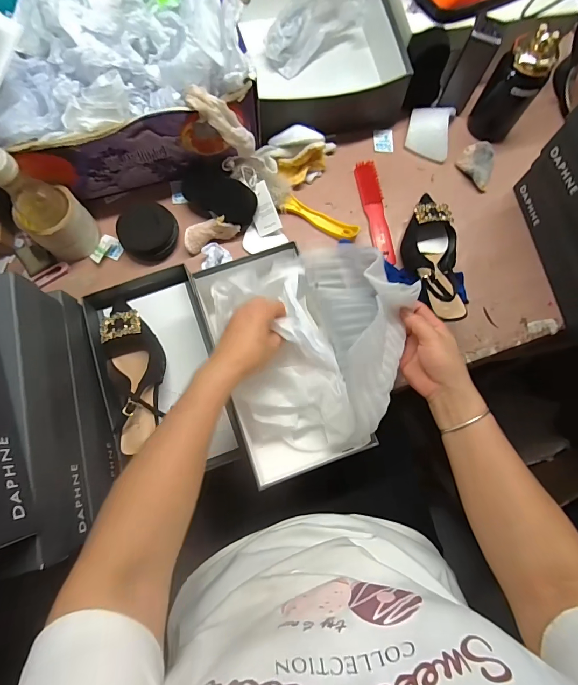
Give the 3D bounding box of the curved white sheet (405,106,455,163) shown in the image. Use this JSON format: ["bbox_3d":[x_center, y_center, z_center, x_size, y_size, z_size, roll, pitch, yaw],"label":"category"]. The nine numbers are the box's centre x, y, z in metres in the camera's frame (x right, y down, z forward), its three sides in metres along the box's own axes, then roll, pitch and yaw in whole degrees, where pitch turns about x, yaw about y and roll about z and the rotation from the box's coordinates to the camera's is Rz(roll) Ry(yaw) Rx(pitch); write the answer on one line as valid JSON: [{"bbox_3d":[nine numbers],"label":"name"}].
[{"bbox_3d":[0.248,-0.373,0.630,0.076,0.042,0.092,12,77,2],"label":"curved white sheet"}]

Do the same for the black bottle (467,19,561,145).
[{"bbox_3d":[0.356,-0.402,0.574,0.061,0.146,0.065,0,77,-1],"label":"black bottle"}]

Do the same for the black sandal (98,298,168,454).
[{"bbox_3d":[-0.221,0.042,0.513,0.082,0.062,0.217,-19,62,-5],"label":"black sandal"}]

